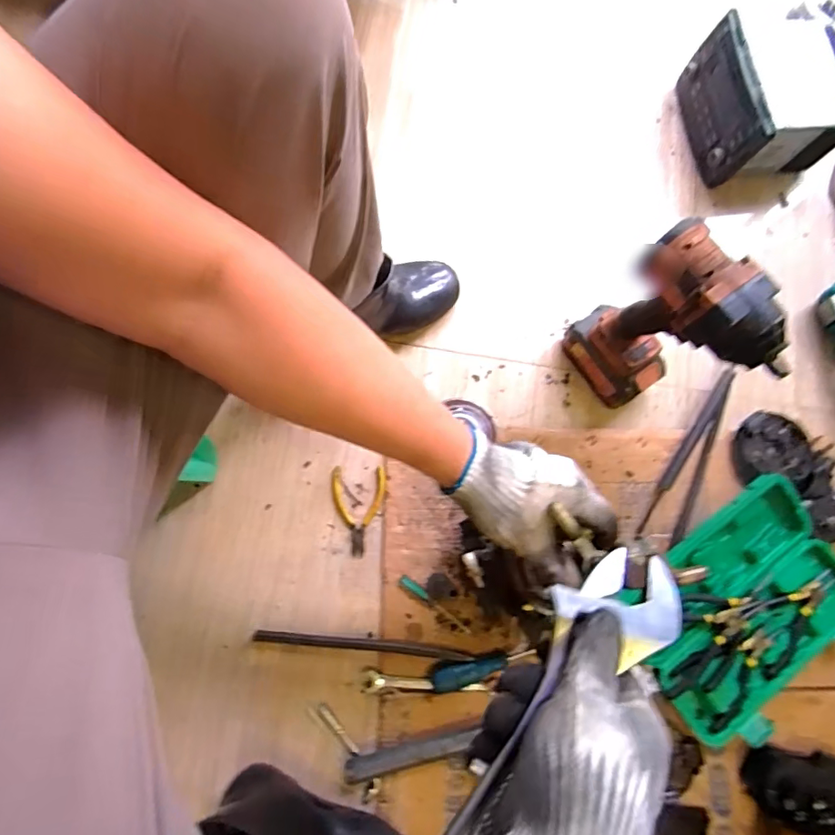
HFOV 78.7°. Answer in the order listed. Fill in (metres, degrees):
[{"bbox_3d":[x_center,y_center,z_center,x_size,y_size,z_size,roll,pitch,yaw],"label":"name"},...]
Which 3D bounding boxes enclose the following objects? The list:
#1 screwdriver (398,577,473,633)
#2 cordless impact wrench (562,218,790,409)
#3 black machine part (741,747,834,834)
[{"bbox_3d":[0.022,0.233,0.635,0.106,0.017,0.011,36,78,8],"label":"screwdriver"},{"bbox_3d":[0.281,-0.087,0.593,0.073,0.276,0.176,-40,80,-10],"label":"cordless impact wrench"},{"bbox_3d":[0.444,0.422,0.577,0.117,0.057,0.075,9,77,0],"label":"black machine part"}]

